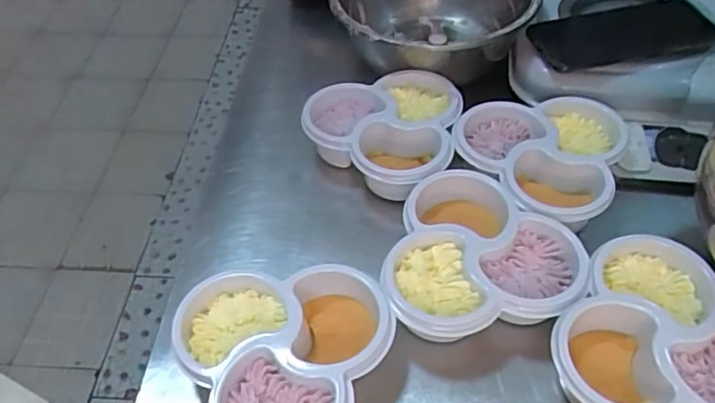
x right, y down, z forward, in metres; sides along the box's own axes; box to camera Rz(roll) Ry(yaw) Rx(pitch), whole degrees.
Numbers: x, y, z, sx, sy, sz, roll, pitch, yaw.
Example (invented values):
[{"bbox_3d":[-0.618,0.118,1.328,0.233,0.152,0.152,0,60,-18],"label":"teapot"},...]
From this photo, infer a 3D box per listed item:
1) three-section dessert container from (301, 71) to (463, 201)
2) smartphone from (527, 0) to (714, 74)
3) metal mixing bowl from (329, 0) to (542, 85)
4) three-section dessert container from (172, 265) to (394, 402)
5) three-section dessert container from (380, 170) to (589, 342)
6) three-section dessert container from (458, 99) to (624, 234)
[{"bbox_3d":[0.021,-0.064,0.534,0.133,0.045,0.138,-1,50,1],"label":"three-section dessert container"},{"bbox_3d":[0.259,-0.165,0.570,0.177,0.011,0.087,-8,51,-2],"label":"smartphone"},{"bbox_3d":[0.079,-0.195,0.618,0.201,0.077,0.207,-1,50,1],"label":"metal mixing bowl"},{"bbox_3d":[-0.047,0.111,0.381,0.136,0.045,0.129,-1,50,1],"label":"three-section dessert container"},{"bbox_3d":[0.092,0.043,0.435,0.132,0.044,0.138,6,50,8],"label":"three-section dessert container"},{"bbox_3d":[0.150,-0.041,0.499,0.133,0.039,0.135,-1,50,1],"label":"three-section dessert container"}]

